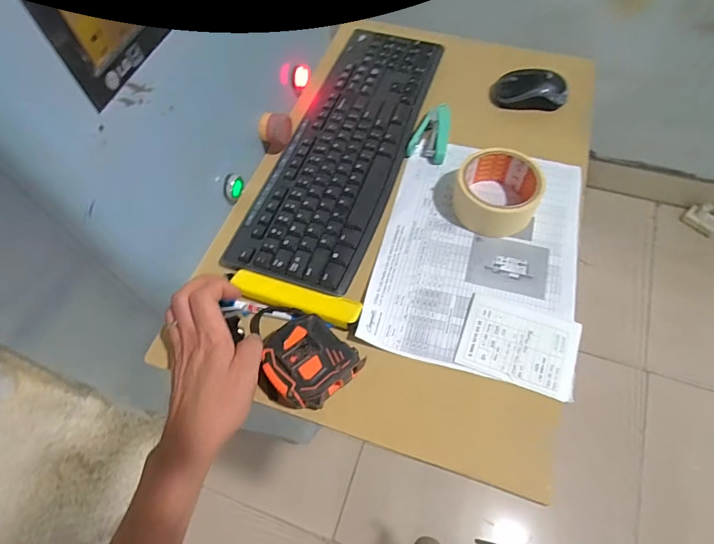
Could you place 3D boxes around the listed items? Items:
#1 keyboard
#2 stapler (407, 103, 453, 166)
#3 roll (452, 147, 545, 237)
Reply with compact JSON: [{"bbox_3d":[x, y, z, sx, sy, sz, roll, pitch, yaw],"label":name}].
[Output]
[{"bbox_3d":[-0.007,-0.169,0.564,0.144,0.017,0.424,17,62,12],"label":"keyboard"},{"bbox_3d":[0.101,-0.176,0.570,0.046,0.027,0.082,21,64,14],"label":"stapler"},{"bbox_3d":[0.159,-0.091,0.503,0.091,0.057,0.088,-1,60,2],"label":"roll"}]

